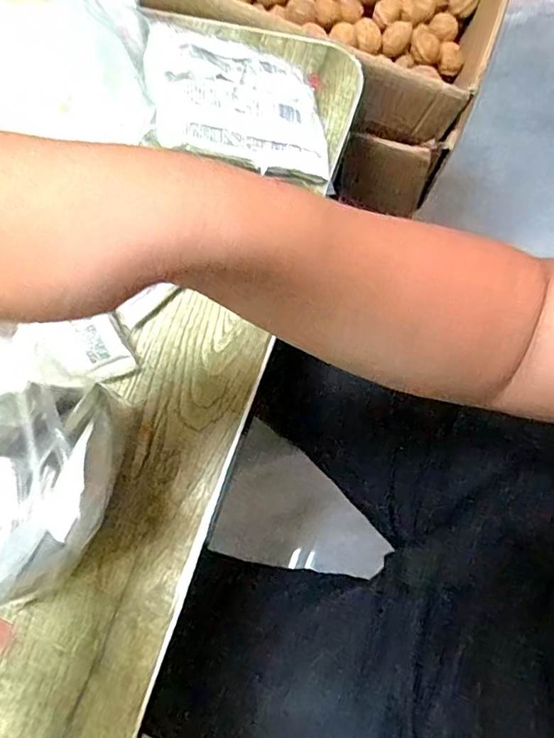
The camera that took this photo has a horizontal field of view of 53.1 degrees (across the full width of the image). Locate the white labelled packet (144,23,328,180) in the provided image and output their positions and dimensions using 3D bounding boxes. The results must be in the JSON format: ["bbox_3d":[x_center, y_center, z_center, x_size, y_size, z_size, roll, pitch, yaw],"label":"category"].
[{"bbox_3d":[-0.027,-0.202,0.418,0.133,0.020,0.101,5,72,-24],"label":"white labelled packet"}]

